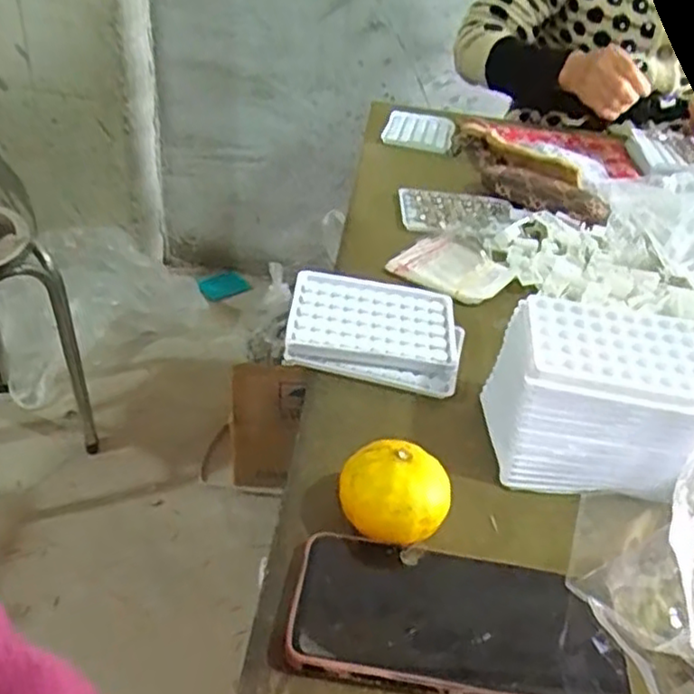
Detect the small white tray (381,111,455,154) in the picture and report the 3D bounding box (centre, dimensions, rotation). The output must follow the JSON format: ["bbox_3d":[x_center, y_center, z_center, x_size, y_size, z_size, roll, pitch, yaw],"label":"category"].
[{"bbox_3d":[0.097,-0.292,0.939,0.090,0.008,0.132,10,36,5],"label":"small white tray"}]

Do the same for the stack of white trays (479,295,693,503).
[{"bbox_3d":[0.166,0.032,0.454,0.140,0.072,0.110,12,36,7],"label":"stack of white trays"}]

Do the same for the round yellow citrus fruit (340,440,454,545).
[{"bbox_3d":[0.027,0.086,0.404,0.061,0.050,0.051,9,36,4],"label":"round yellow citrus fruit"}]

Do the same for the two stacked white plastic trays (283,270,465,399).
[{"bbox_3d":[0.023,-0.014,0.546,0.132,0.014,0.105,12,46,-8],"label":"two stacked white plastic trays"}]

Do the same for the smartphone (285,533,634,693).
[{"bbox_3d":[0.058,0.139,0.356,0.168,0.017,0.075,9,36,3],"label":"smartphone"}]

